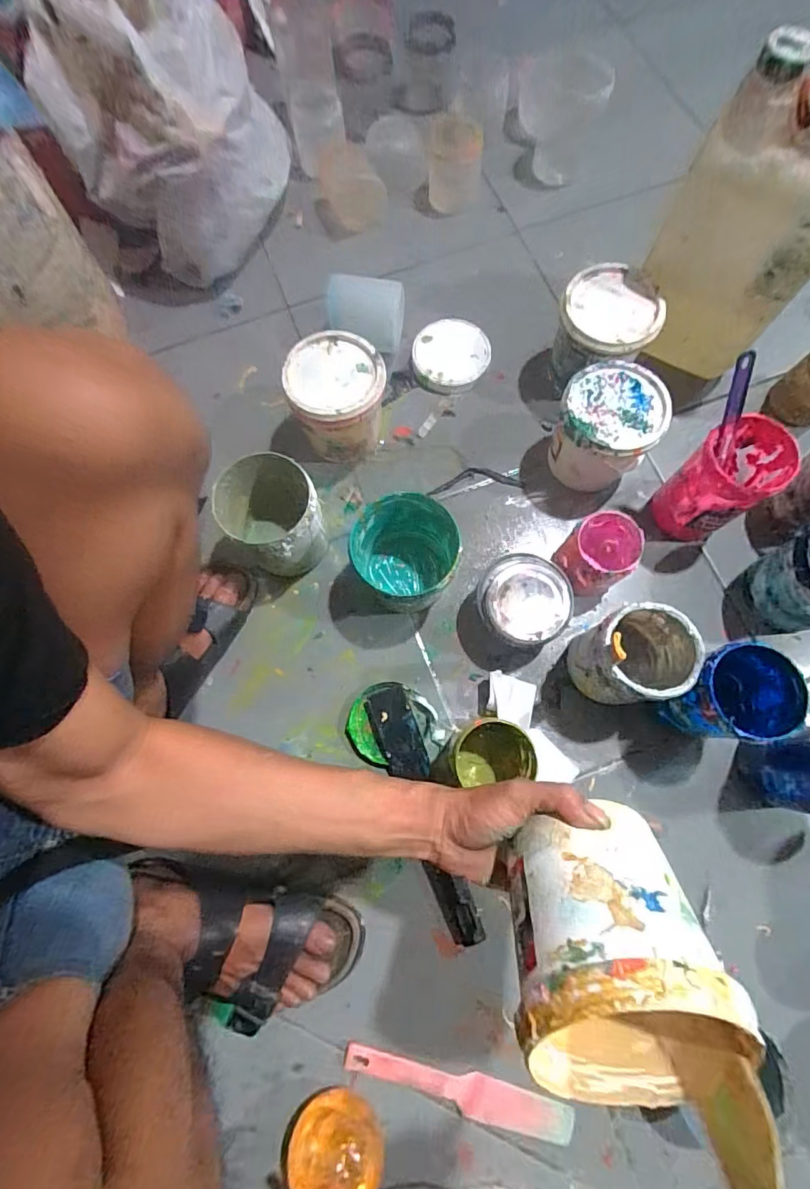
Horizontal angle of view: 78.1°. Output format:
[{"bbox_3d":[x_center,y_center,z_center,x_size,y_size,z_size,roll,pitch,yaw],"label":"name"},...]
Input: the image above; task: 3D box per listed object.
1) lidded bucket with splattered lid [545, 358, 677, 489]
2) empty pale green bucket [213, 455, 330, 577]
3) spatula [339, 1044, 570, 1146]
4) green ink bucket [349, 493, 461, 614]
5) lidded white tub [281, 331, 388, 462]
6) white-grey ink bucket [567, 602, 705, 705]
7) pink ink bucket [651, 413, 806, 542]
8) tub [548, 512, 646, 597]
[{"bbox_3d":[0.257,-0.212,0.656,0.119,0.124,0.119,0,76,1],"label":"lidded bucket with splattered lid"},{"bbox_3d":[-0.163,-0.097,0.633,0.121,0.133,0.111,0,76,1],"label":"empty pale green bucket"},{"bbox_3d":[0.056,0.526,0.523,0.245,0.011,0.034,15,76,5],"label":"spatula"},{"bbox_3d":[0.003,-0.046,0.613,0.128,0.136,0.121,36,79,10],"label":"green ink bucket"},{"bbox_3d":[-0.086,-0.259,0.673,0.118,0.129,0.117,0,76,1],"label":"lidded white tub"},{"bbox_3d":[0.259,0.073,0.577,0.118,0.133,0.100,-34,77,-7],"label":"white-grey ink bucket"},{"bbox_3d":[0.389,-0.137,0.623,0.102,0.142,0.092,-35,77,-7],"label":"pink ink bucket"},{"bbox_3d":[0.240,-0.044,0.632,0.087,0.091,0.096,43,80,11],"label":"tub"}]

